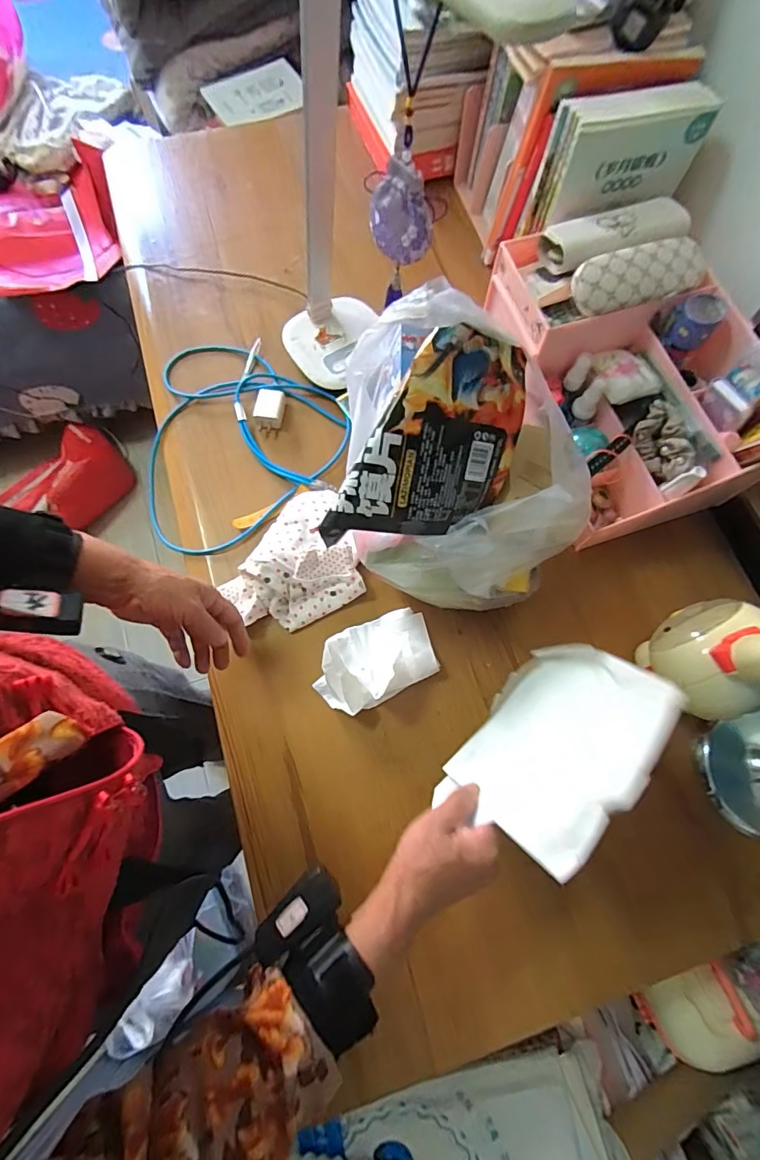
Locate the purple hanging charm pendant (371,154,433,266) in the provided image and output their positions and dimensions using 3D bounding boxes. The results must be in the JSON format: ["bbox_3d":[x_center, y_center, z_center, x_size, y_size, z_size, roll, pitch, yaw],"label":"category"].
[{"bbox_3d":[0.019,-0.331,0.437,0.061,0.075,0.018,41,76,12],"label":"purple hanging charm pendant"}]

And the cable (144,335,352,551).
[{"bbox_3d":[-0.210,-0.208,0.679,0.298,0.033,0.319,0,71,-1],"label":"cable"}]

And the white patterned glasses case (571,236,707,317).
[{"bbox_3d":[0.297,-0.346,0.546,0.157,0.032,0.054,-16,72,-6],"label":"white patterned glasses case"}]

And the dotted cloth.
[{"bbox_3d":[-0.110,-0.023,0.600,0.197,0.056,0.151,-26,74,-9],"label":"dotted cloth"}]

